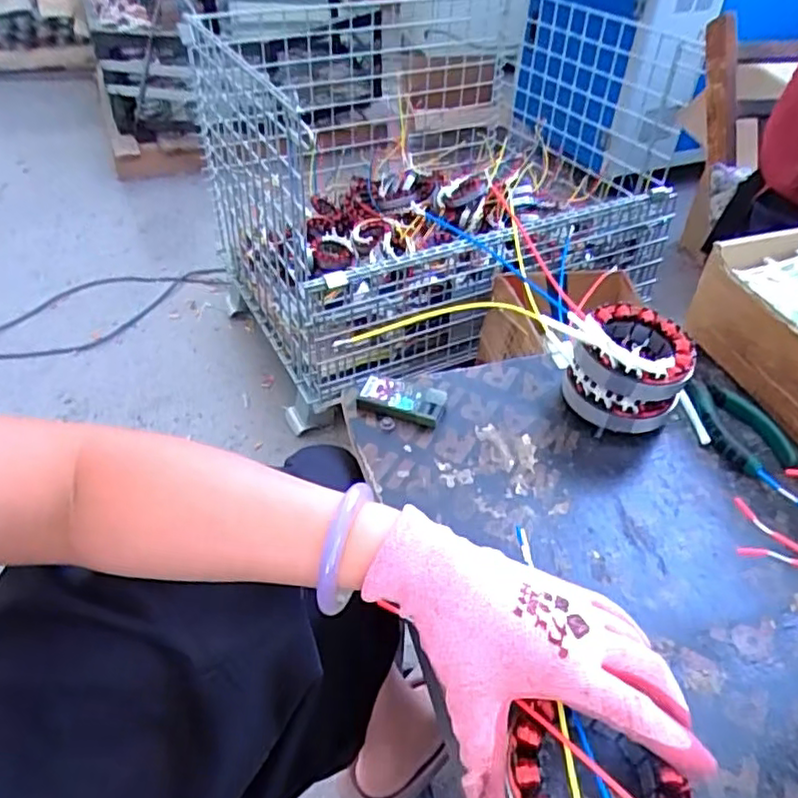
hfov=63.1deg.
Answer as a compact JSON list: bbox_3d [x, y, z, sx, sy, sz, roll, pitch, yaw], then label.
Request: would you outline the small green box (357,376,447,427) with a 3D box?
[{"bbox_3d":[0.003,0.001,0.522,0.066,0.017,0.034,13,44,11],"label":"small green box"}]

